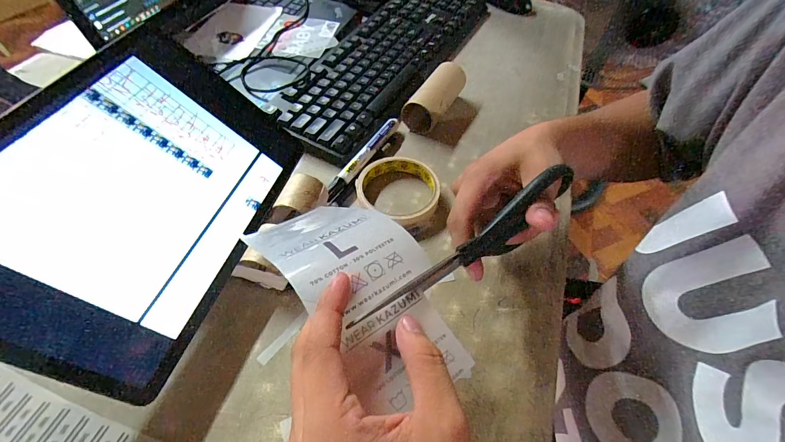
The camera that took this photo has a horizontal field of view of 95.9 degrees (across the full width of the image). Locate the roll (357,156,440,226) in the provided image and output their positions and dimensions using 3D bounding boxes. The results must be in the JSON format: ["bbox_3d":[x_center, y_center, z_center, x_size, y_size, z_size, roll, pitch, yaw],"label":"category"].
[{"bbox_3d":[0.007,-0.033,0.373,0.085,0.022,0.078,1,54,-1],"label":"roll"}]

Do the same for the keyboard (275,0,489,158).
[{"bbox_3d":[0.003,-0.247,0.521,0.143,0.041,0.440,25,57,16],"label":"keyboard"}]

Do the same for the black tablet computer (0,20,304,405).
[{"bbox_3d":[-0.180,-0.010,0.245,0.161,0.011,0.209,40,49,-27],"label":"black tablet computer"}]

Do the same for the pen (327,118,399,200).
[{"bbox_3d":[-0.031,-0.071,0.401,0.015,0.017,0.138,27,57,17],"label":"pen"}]

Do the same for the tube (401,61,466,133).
[{"bbox_3d":[0.056,-0.156,0.448,0.049,0.043,0.107,24,56,15],"label":"tube"}]

